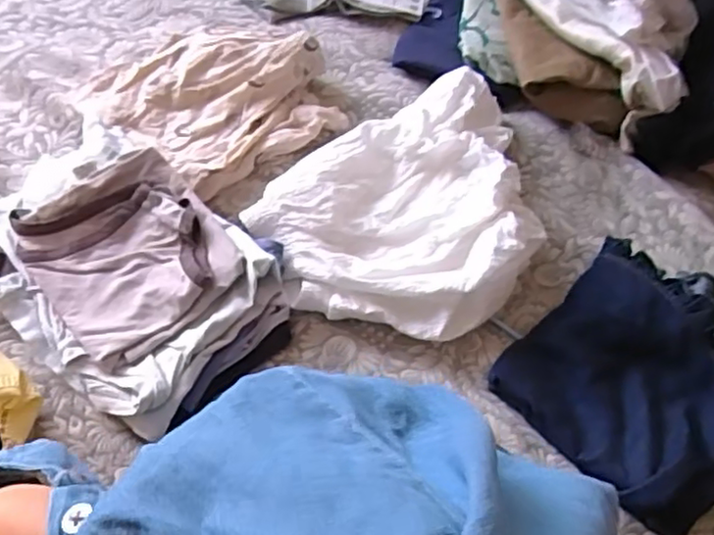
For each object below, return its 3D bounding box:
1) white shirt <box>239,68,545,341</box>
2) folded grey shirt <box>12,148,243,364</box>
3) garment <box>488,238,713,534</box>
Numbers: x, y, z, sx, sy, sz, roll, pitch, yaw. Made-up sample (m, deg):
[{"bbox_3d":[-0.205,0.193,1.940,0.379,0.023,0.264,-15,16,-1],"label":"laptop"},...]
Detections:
[{"bbox_3d":[0.061,-0.055,0.627,0.288,0.056,0.233,-26,60,-17],"label":"white shirt"},{"bbox_3d":[-0.198,-0.016,0.582,0.149,0.034,0.173,-37,67,-19],"label":"folded grey shirt"},{"bbox_3d":[0.249,0.097,0.569,0.201,0.044,0.206,-39,67,-20],"label":"garment"}]

